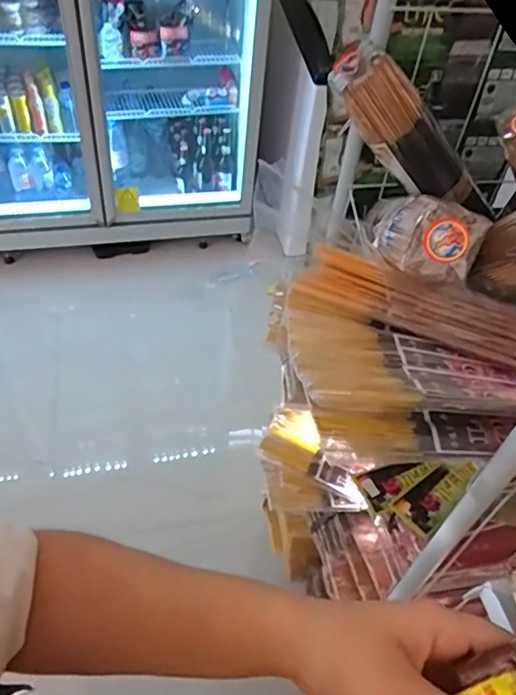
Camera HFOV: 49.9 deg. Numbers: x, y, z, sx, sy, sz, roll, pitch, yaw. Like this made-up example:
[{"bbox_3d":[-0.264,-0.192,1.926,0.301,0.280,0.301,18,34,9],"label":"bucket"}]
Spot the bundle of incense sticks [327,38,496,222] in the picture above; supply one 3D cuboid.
[{"bbox_3d":[0.189,-0.238,0.665,0.278,0.073,0.050,32,36,-35],"label":"bundle of incense sticks"}]

